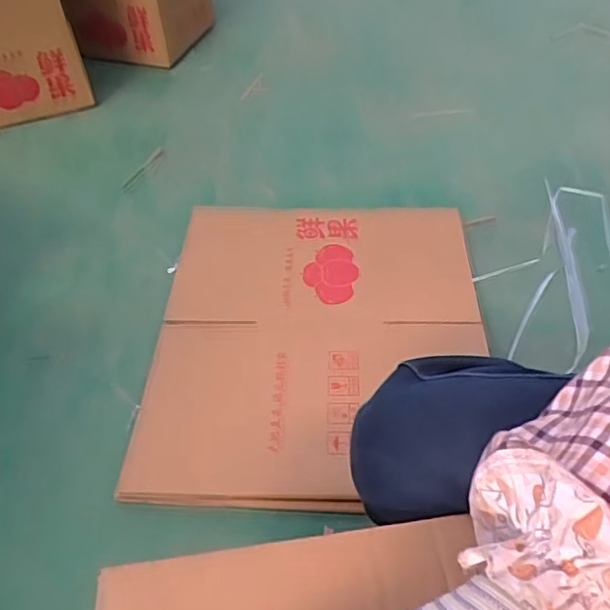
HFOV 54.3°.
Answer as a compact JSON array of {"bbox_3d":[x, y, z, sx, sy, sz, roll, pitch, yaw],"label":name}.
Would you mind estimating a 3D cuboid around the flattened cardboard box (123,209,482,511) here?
[{"bbox_3d":[0.026,0.038,0.920,0.499,0.047,0.566,-1,47,5],"label":"flattened cardboard box"}]

